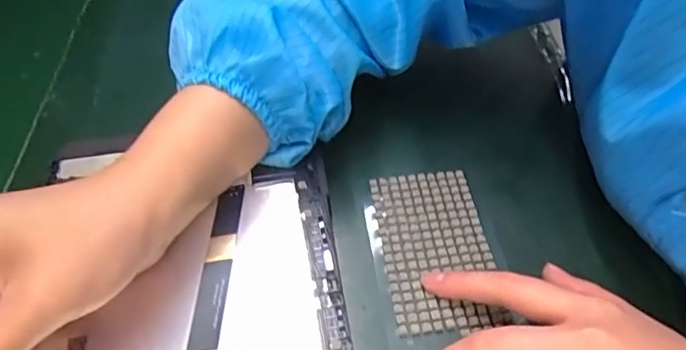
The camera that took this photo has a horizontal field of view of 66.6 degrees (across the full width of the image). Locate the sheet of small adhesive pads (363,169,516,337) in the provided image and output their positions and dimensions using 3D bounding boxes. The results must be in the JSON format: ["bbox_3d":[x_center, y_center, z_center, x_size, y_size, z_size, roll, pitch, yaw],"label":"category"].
[{"bbox_3d":[0.048,0.039,0.289,0.062,0.006,0.099,-5,50,-5],"label":"sheet of small adhesive pads"}]

